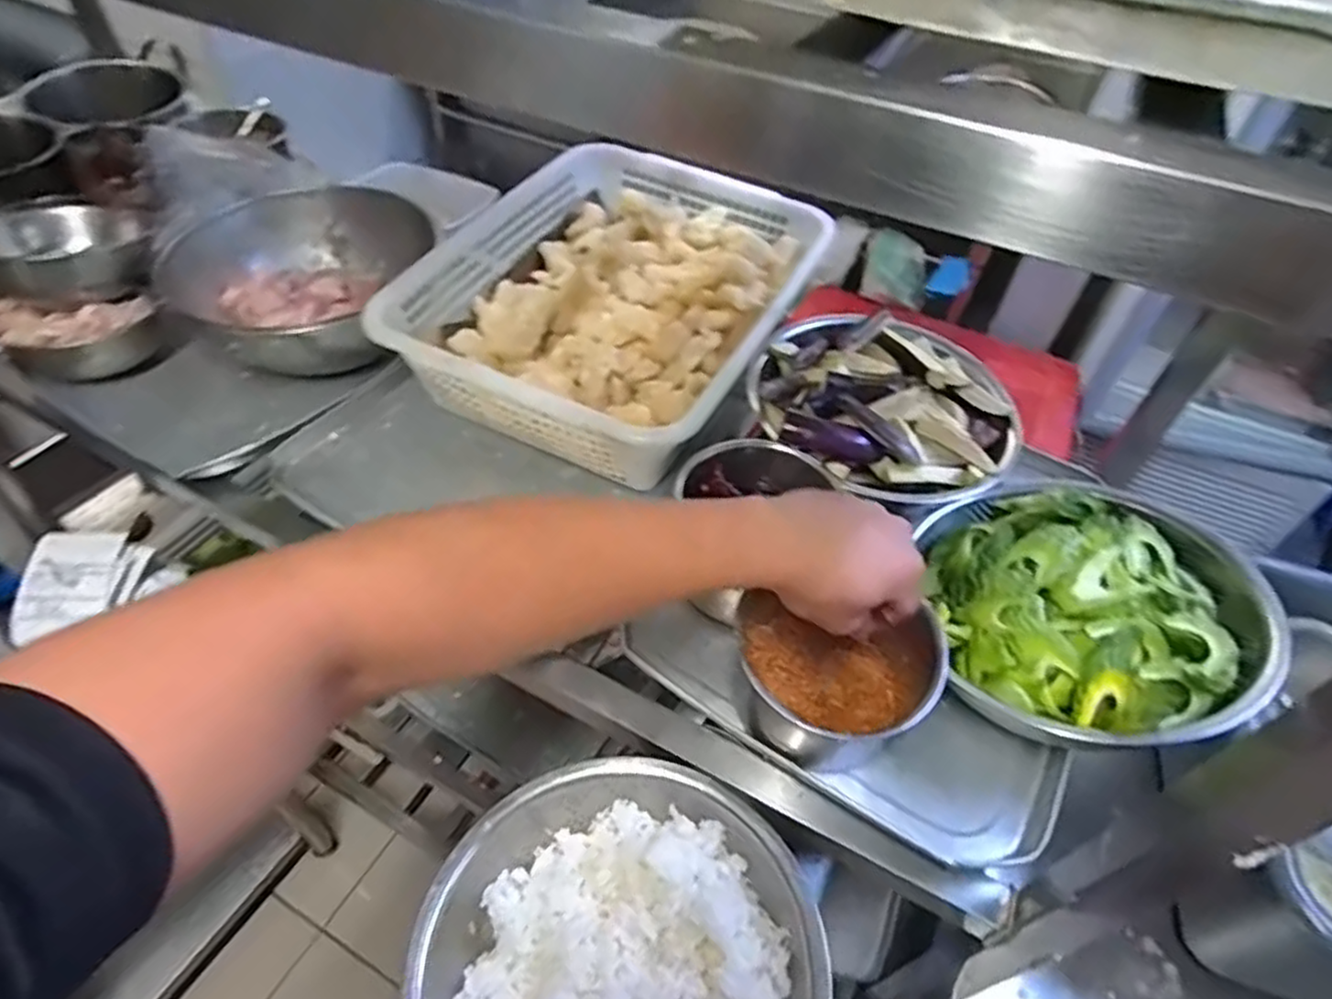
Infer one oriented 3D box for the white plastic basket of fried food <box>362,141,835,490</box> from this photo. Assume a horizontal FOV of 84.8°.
[{"bbox_3d":[-0.047,-0.219,0.797,0.351,0.102,0.417,25,54,16],"label":"white plastic basket of fried food"}]

